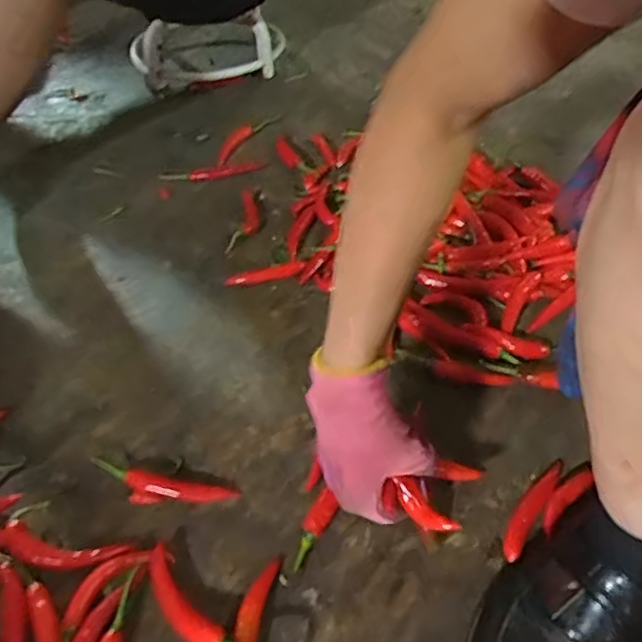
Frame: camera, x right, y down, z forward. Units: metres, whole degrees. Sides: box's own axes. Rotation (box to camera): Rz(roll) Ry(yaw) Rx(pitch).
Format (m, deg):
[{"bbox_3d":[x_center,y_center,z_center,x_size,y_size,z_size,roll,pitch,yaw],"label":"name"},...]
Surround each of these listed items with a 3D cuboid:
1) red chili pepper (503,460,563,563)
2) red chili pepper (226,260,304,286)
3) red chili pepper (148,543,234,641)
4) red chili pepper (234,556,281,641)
[{"bbox_3d":[0.187,0.161,0.540,0.019,0.013,0.115,28,53,25],"label":"red chili pepper"},{"bbox_3d":[-0.070,-0.059,0.771,0.098,0.017,0.022,-15,48,-11],"label":"red chili pepper"},{"bbox_3d":[-0.093,0.234,0.473,0.153,0.027,0.032,35,57,30],"label":"red chili pepper"},{"bbox_3d":[-0.049,0.243,0.465,0.035,0.027,0.127,-4,47,-2],"label":"red chili pepper"}]

